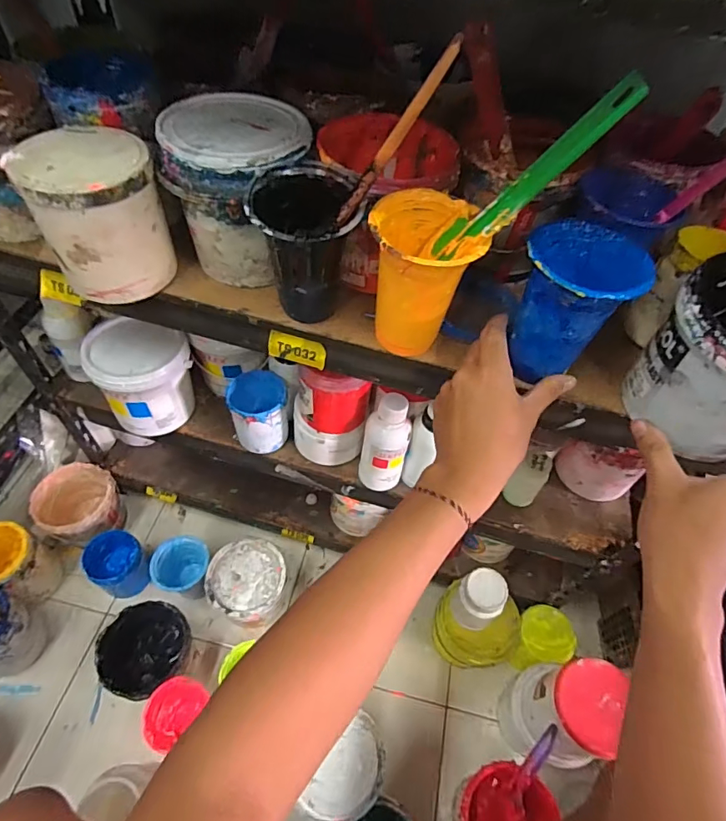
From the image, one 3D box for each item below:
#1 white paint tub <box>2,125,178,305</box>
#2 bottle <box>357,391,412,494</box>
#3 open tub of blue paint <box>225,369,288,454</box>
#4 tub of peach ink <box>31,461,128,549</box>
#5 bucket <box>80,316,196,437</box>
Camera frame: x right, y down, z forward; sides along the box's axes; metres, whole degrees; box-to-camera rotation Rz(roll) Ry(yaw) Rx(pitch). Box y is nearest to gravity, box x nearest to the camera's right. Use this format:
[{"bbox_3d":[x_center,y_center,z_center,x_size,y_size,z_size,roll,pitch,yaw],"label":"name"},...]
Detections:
[{"bbox_3d":[-0.225,-0.167,0.412,0.104,0.113,0.090,-20,58,-19],"label":"white paint tub"},{"bbox_3d":[0.029,0.043,0.606,0.057,0.146,0.054,12,53,3],"label":"bottle"},{"bbox_3d":[-0.140,-0.001,0.641,0.078,0.091,0.081,-16,57,-16],"label":"open tub of blue paint"},{"bbox_3d":[-0.521,0.184,0.877,0.139,0.136,0.131,3,53,-4],"label":"tub of peach ink"},{"bbox_3d":[-0.295,-0.044,0.645,0.115,0.132,0.108,3,53,-4],"label":"bucket"}]

